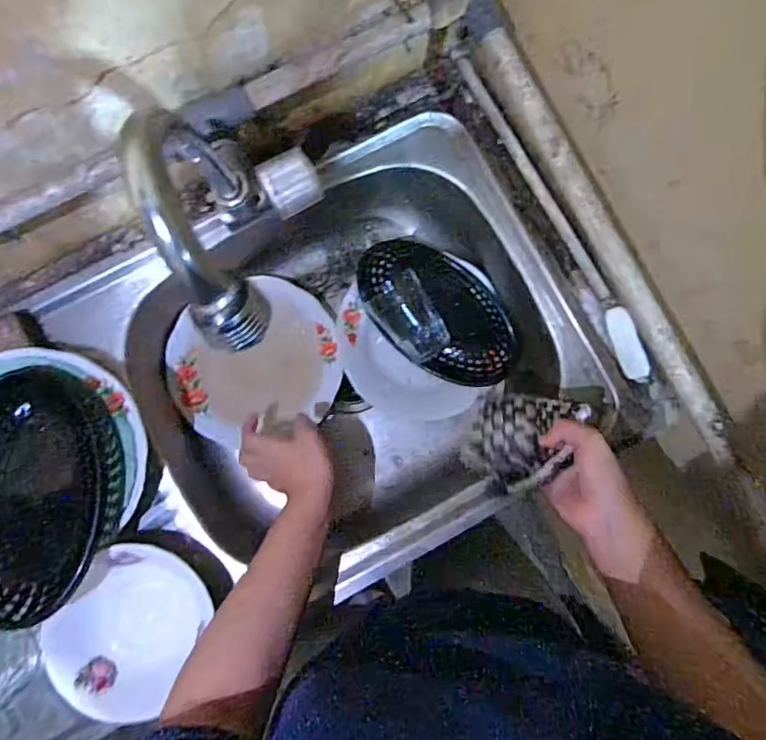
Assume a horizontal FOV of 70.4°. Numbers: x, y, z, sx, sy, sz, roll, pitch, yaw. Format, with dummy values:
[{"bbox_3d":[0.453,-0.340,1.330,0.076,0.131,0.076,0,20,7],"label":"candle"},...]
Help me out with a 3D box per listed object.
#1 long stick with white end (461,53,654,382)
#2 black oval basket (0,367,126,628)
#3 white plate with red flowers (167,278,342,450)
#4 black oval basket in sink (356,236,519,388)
[{"bbox_3d":[0.185,-0.163,0.579,0.028,0.020,0.387,-27,88,-5],"label":"long stick with white end"},{"bbox_3d":[-0.315,0.108,0.490,0.148,0.060,0.215,-9,82,-30],"label":"black oval basket"},{"bbox_3d":[-0.157,-0.013,0.682,0.200,0.053,0.176,-17,88,-4],"label":"white plate with red flowers"},{"bbox_3d":[0.070,-0.071,0.662,0.109,0.050,0.219,-43,90,-5],"label":"black oval basket in sink"}]

